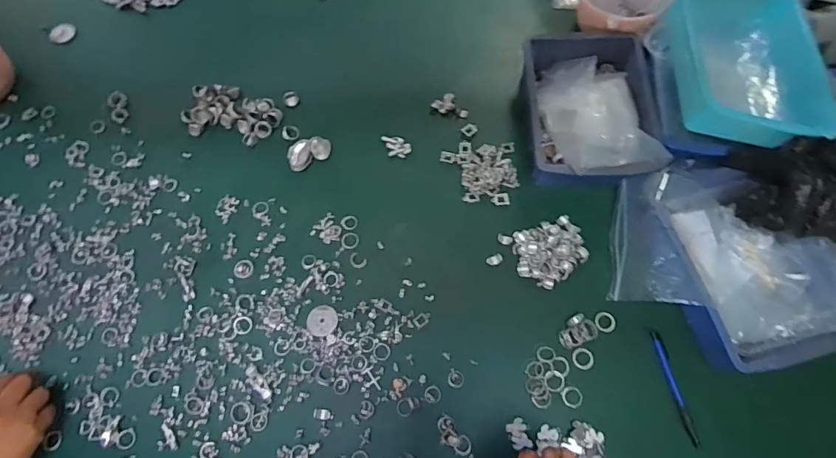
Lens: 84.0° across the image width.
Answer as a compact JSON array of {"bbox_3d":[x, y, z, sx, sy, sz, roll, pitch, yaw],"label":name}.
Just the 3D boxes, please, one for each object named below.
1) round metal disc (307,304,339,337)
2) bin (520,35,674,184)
[{"bbox_3d":[-0.130,0.125,0.633,0.040,0.004,0.042,-1,69,2],"label":"round metal disc"},{"bbox_3d":[0.255,-0.179,0.692,0.184,0.095,0.250,3,69,3],"label":"bin"}]

